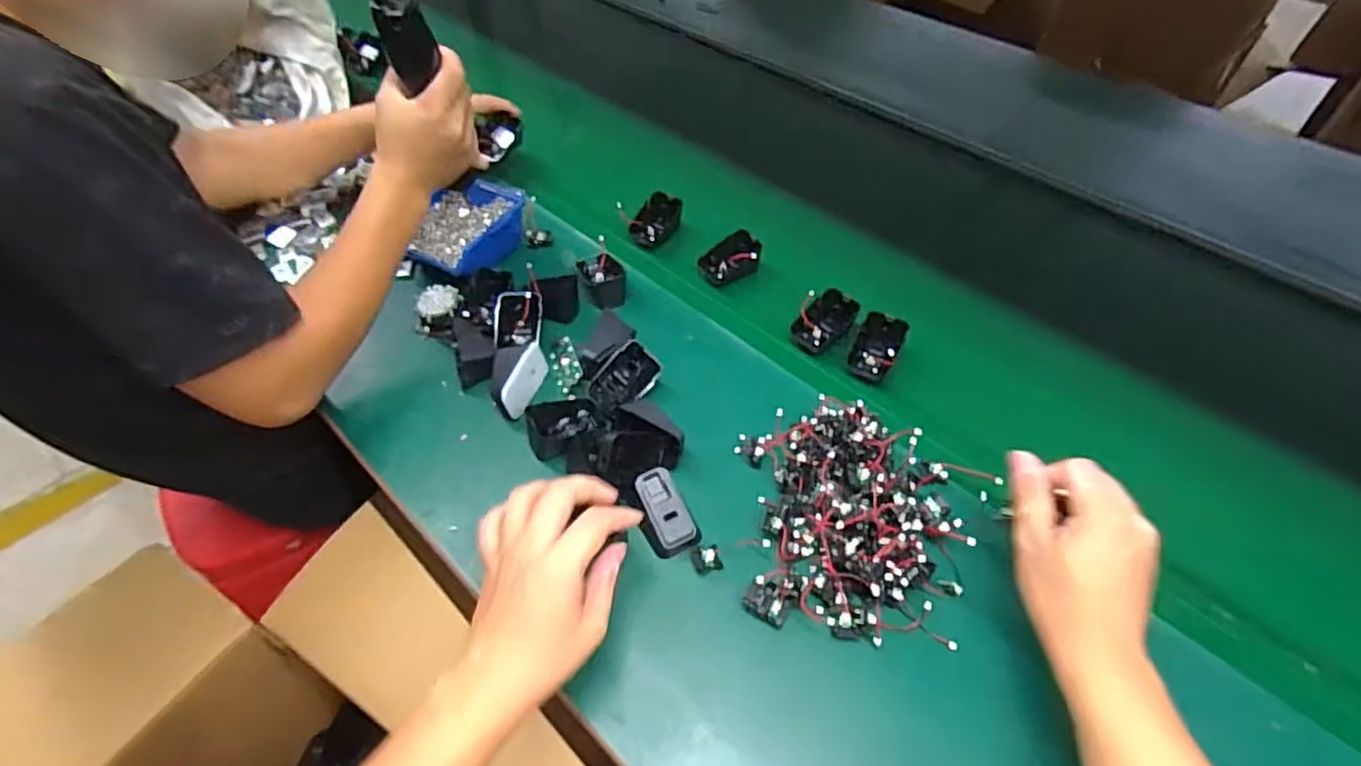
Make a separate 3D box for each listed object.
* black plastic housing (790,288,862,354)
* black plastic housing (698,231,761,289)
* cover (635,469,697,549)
[{"bbox_3d":[0.149,-0.064,0.682,0.064,0.025,0.043,-32,57,-23],"label":"black plastic housing"},{"bbox_3d":[0.056,-0.142,0.743,0.065,0.028,0.054,-17,52,-13],"label":"black plastic housing"},{"bbox_3d":[-0.013,0.103,0.547,0.031,0.009,0.065,-25,73,-12],"label":"cover"}]

